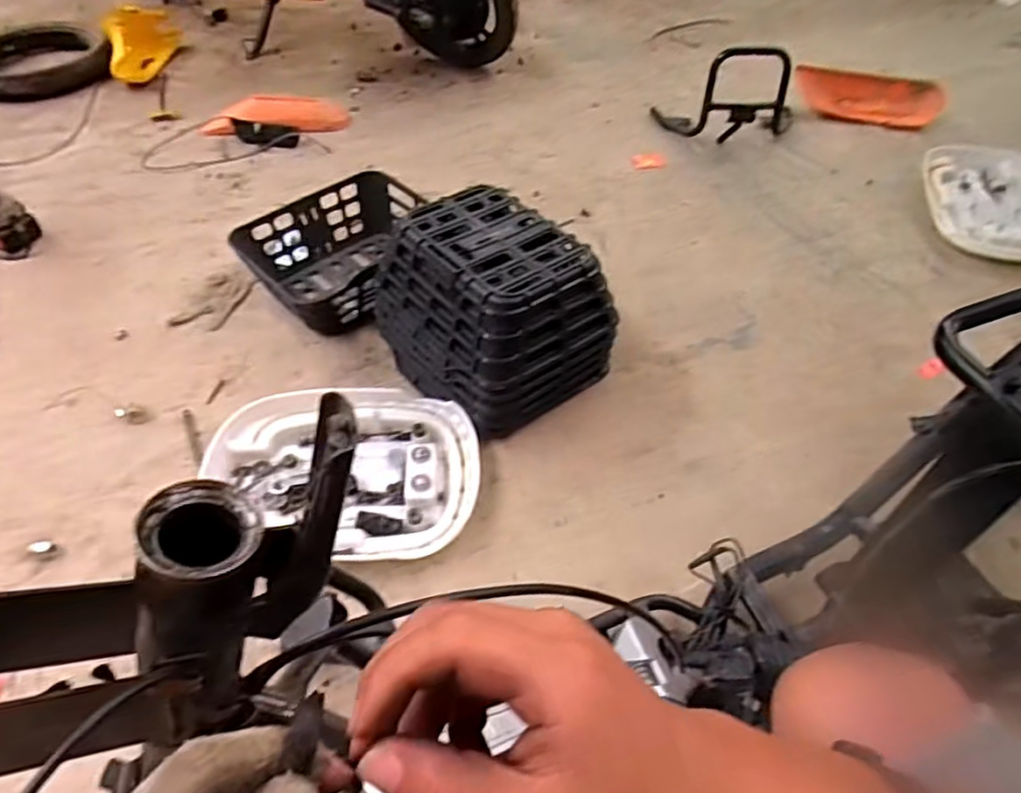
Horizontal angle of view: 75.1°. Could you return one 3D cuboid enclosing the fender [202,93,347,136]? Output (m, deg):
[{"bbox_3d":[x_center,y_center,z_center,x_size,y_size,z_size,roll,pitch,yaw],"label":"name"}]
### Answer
[{"bbox_3d":[-0.571,-0.689,1.620,0.336,0.067,0.140,2,48,2],"label":"fender"}]

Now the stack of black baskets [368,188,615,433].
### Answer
[{"bbox_3d":[-0.035,-0.133,1.015,0.246,0.240,0.306,-37,57,-28],"label":"stack of black baskets"}]

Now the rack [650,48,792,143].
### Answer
[{"bbox_3d":[0.499,-0.693,1.504,0.336,0.189,0.135,6,49,6],"label":"rack"}]

